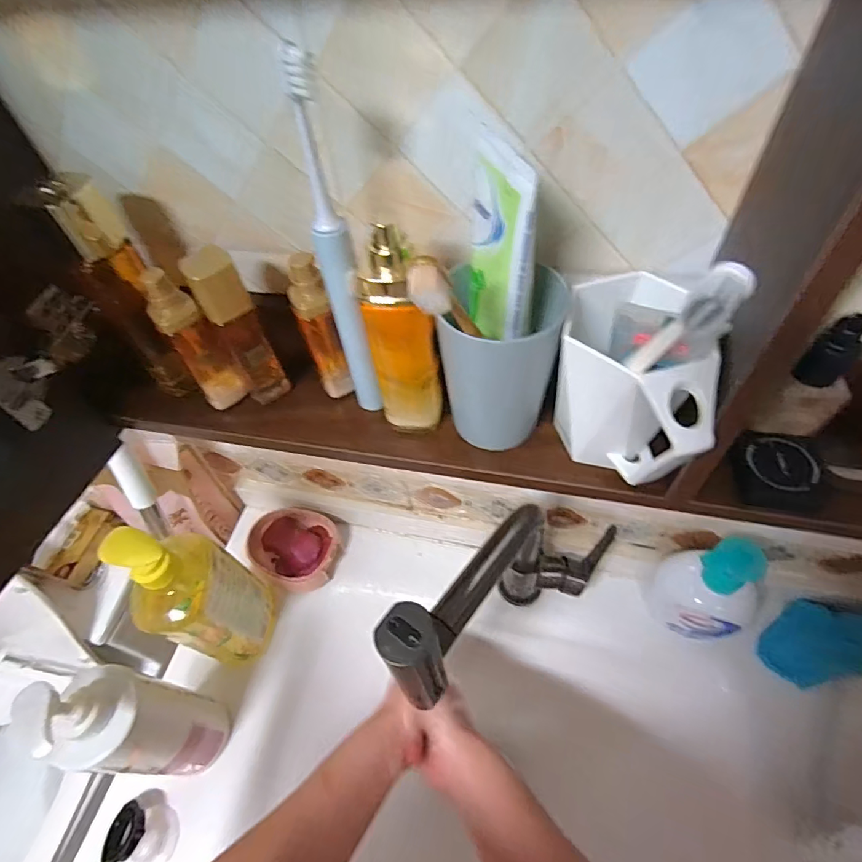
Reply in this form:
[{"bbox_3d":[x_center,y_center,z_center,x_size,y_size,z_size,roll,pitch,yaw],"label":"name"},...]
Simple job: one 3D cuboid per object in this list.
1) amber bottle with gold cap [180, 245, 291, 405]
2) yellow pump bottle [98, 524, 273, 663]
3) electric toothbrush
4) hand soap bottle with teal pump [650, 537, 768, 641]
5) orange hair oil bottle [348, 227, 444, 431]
[{"bbox_3d":[-0.135,-0.067,0.344,0.024,0.125,0.031,31,63,24],"label":"amber bottle with gold cap"},{"bbox_3d":[-0.234,0.175,0.502,0.063,0.228,0.095,6,56,9],"label":"yellow pump bottle"},{"bbox_3d":[-0.051,-0.084,0.276,0.021,0.212,0.034,-15,55,-5],"label":"electric toothbrush"},{"bbox_3d":[0.282,0.165,0.491,0.064,0.159,0.094,-31,58,-16],"label":"hand soap bottle with teal pump"},{"bbox_3d":[-0.019,-0.058,0.302,0.042,0.147,0.035,-10,55,-2],"label":"orange hair oil bottle"}]

